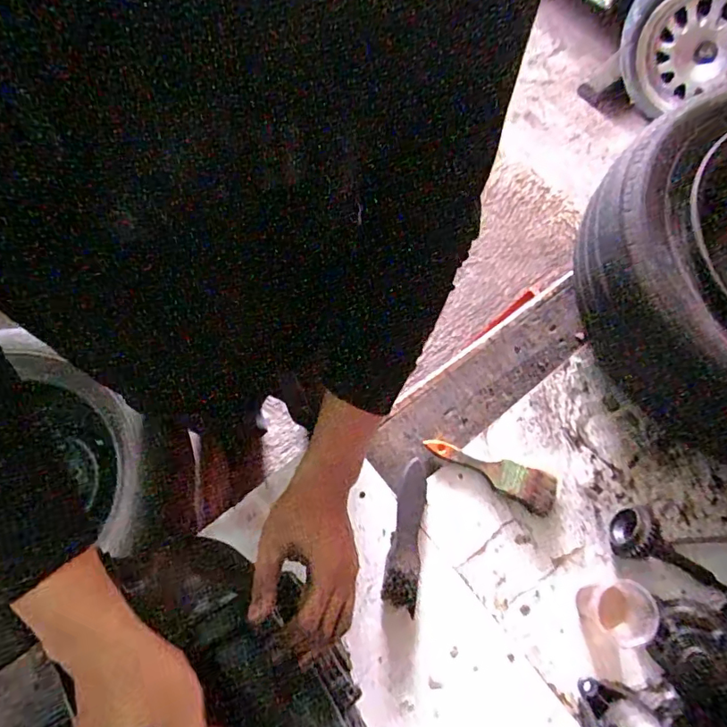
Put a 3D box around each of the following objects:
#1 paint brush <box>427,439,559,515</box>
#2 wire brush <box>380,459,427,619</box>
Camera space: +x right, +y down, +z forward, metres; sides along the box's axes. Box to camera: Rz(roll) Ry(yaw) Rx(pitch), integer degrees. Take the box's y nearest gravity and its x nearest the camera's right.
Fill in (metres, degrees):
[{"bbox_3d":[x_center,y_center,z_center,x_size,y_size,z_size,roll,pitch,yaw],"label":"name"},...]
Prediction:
[{"bbox_3d":[0.173,0.143,0.692,0.183,0.010,0.047,26,75,4],"label":"paint brush"},{"bbox_3d":[0.055,0.217,0.655,0.041,0.021,0.177,9,75,0],"label":"wire brush"}]

